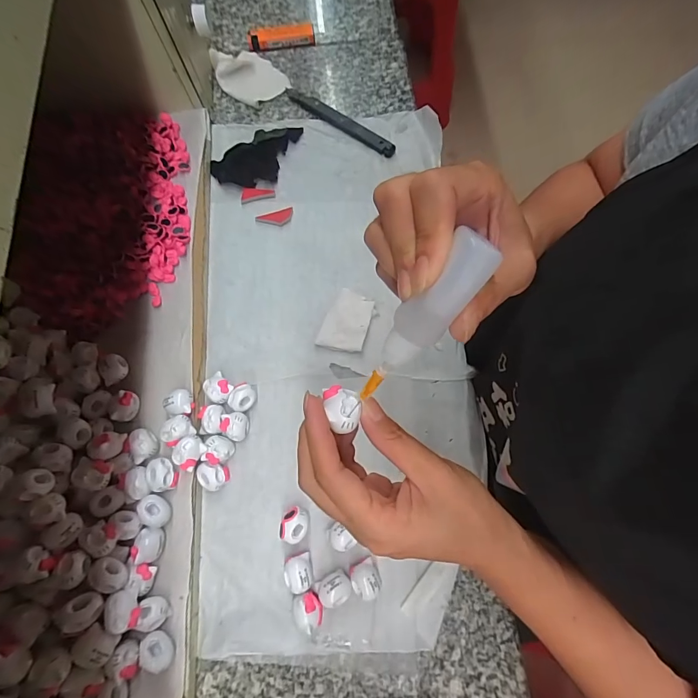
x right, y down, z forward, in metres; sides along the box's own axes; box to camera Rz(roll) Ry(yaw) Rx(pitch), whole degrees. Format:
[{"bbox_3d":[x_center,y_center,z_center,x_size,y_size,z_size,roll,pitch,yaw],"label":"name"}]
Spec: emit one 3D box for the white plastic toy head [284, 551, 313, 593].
[{"bbox_3d":[-0.039,0.173,0.304,0.022,0.017,0.025,-7,74,0],"label":"white plastic toy head"}]

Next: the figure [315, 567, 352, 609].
[{"bbox_3d":[-0.011,0.183,0.298,0.026,0.013,0.022,-31,75,-7],"label":"figure"}]

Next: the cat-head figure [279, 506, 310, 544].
[{"bbox_3d":[-0.042,0.141,0.316,0.025,0.020,0.025,0,74,2],"label":"cat-head figure"}]

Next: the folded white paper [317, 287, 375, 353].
[{"bbox_3d":[-0.001,-0.027,0.365,0.041,0.009,0.058,17,75,6],"label":"folded white paper"}]

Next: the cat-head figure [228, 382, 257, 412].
[{"bbox_3d":[-0.092,0.042,0.344,0.022,0.018,0.025,15,75,6],"label":"cat-head figure"}]

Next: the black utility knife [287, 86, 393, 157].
[{"bbox_3d":[-0.011,-0.251,0.431,0.147,0.008,0.020,37,78,11],"label":"black utility knife"}]

